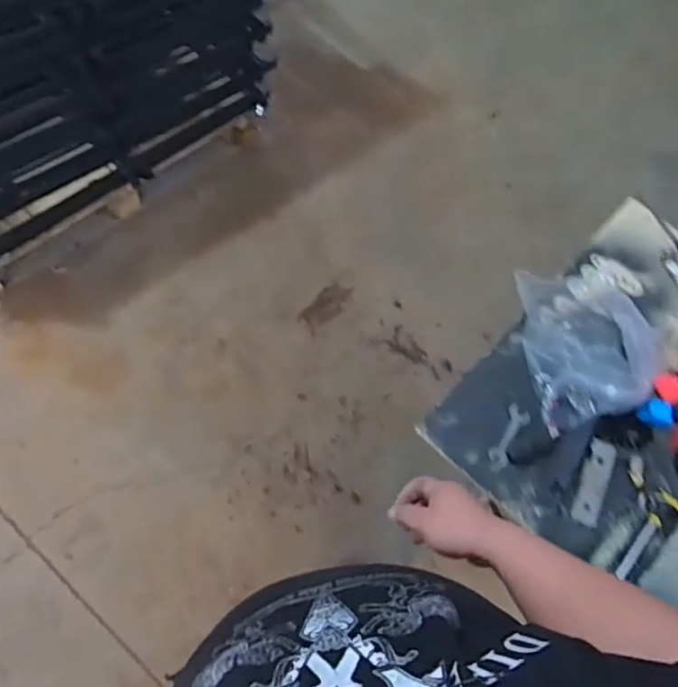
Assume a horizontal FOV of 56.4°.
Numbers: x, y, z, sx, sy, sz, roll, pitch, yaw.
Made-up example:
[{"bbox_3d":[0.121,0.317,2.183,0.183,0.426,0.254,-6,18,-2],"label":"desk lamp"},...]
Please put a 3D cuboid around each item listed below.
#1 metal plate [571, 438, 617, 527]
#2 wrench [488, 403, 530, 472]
[{"bbox_3d":[0.343,0.185,0.848,0.032,0.005,0.116,25,62,7],"label":"metal plate"},{"bbox_3d":[0.233,0.131,0.871,0.030,0.007,0.105,20,54,22],"label":"wrench"}]

